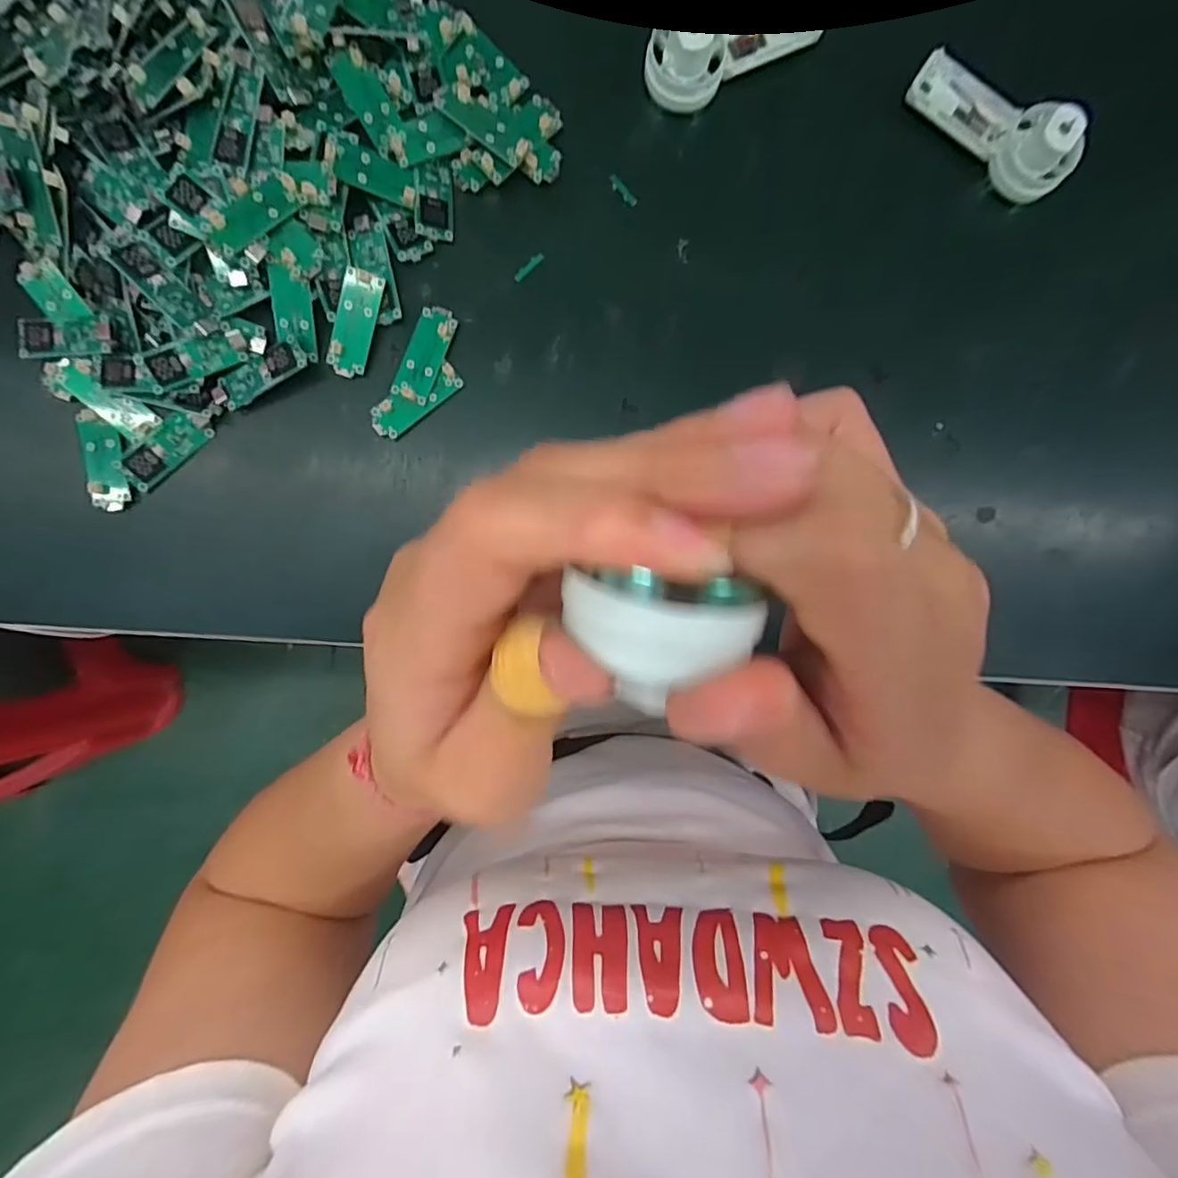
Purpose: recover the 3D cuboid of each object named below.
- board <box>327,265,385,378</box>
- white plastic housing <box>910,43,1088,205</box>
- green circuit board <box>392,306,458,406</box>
[{"bbox_3d":[-0.119,-0.135,0.283,0.019,0.004,0.051,16,102,-14],"label":"board"},{"bbox_3d":[0.209,-0.240,0.286,0.091,0.041,0.028,39,89,-4],"label":"white plastic housing"},{"bbox_3d":[-0.085,-0.122,0.289,0.020,0.006,0.049,22,90,-4],"label":"green circuit board"}]

